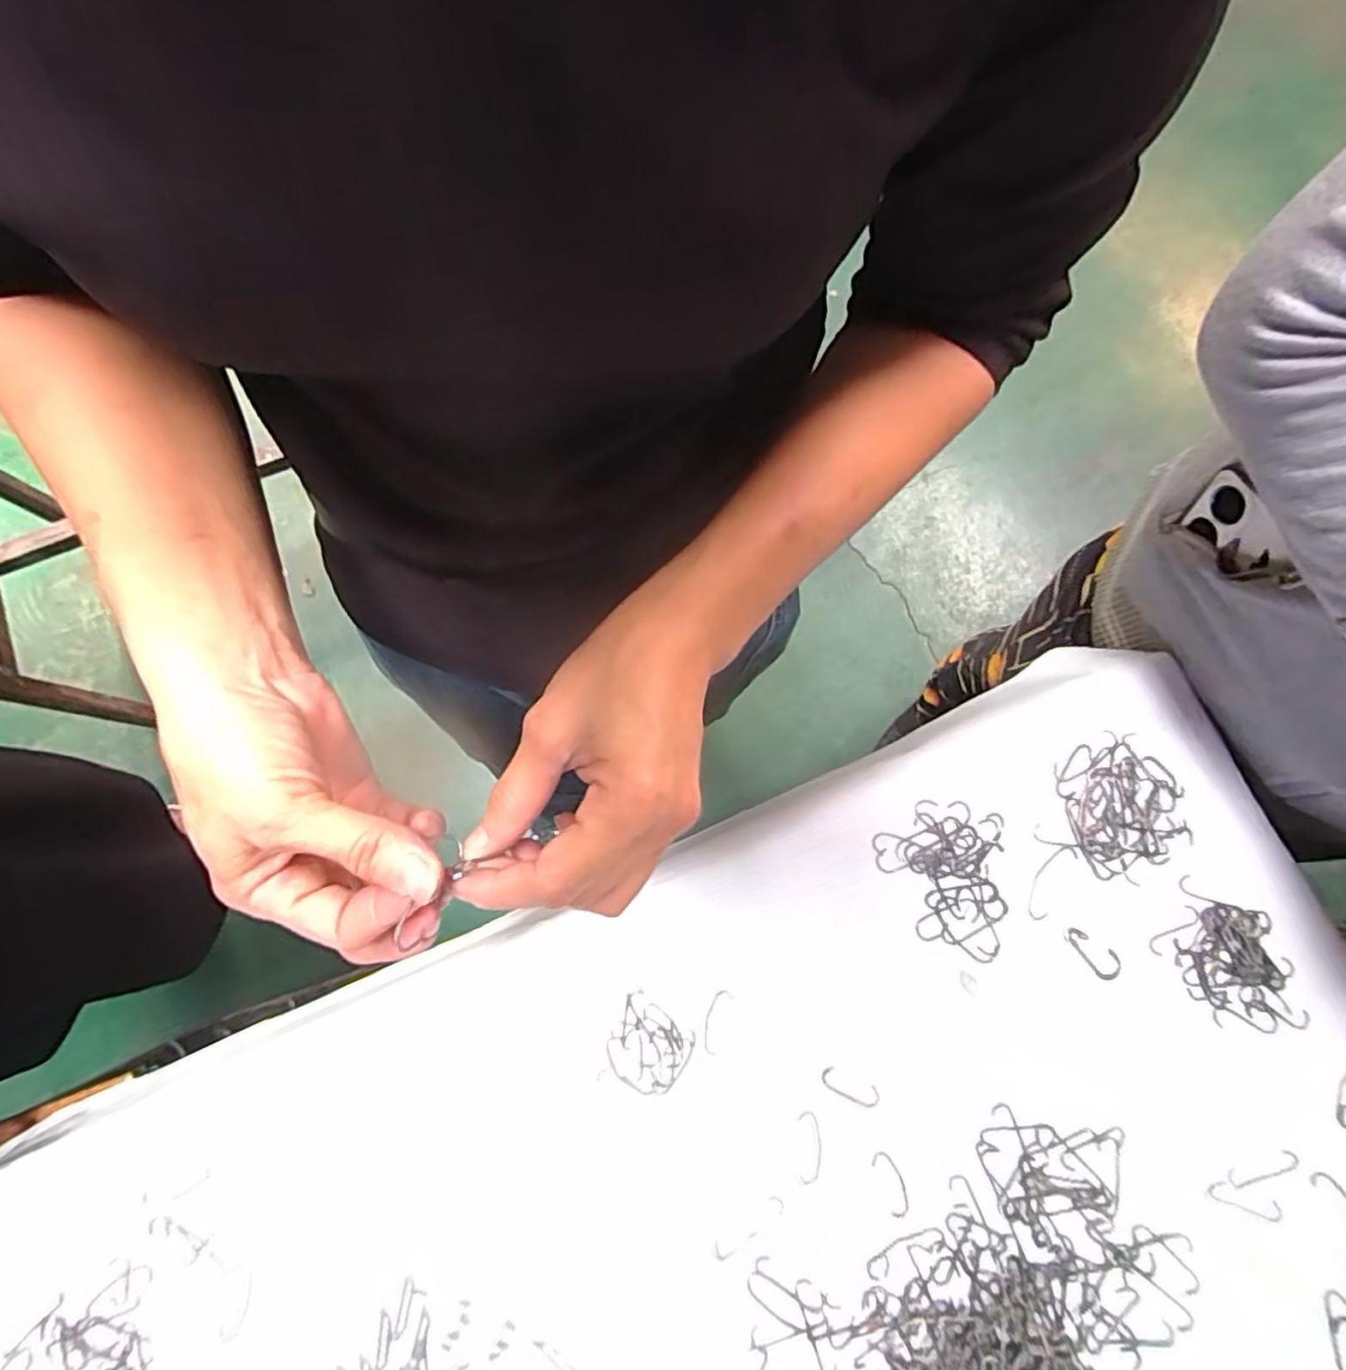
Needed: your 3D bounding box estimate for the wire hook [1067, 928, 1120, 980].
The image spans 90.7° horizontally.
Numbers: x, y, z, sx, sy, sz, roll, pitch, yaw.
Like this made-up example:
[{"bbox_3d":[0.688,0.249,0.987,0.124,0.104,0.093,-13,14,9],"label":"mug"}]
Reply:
[{"bbox_3d":[0.251,0.161,0.397,0.036,0.004,0.018,33,80,7],"label":"wire hook"}]

